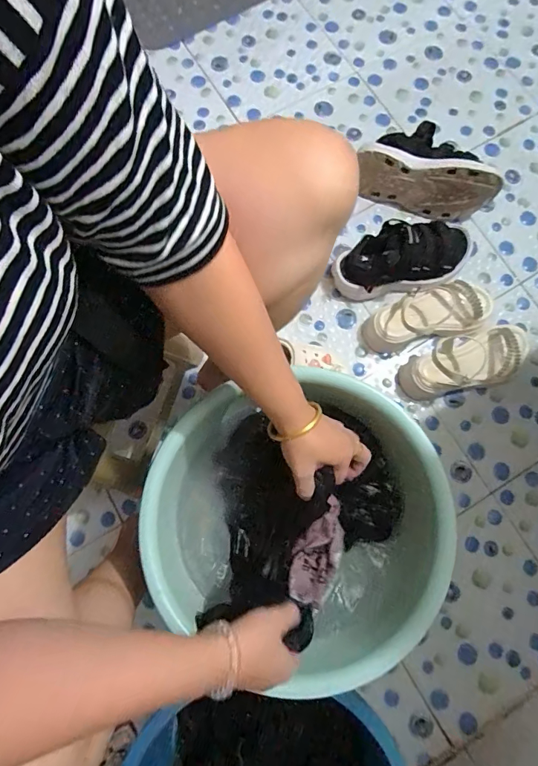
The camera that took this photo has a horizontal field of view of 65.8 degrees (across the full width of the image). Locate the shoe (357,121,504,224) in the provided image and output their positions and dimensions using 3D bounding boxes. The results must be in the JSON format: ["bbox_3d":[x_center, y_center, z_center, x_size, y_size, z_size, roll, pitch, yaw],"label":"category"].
[{"bbox_3d":[0.319,-0.431,0.844,0.275,0.124,0.142,21,78,4],"label":"shoe"}]

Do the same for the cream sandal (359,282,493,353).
[{"bbox_3d":[0.307,-0.136,0.792,0.256,0.091,0.107,-13,77,-3],"label":"cream sandal"}]

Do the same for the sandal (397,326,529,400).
[{"bbox_3d":[0.366,-0.044,0.761,0.254,0.100,0.102,-13,77,-3],"label":"sandal"}]

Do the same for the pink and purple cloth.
[{"bbox_3d":[0.060,0.191,0.482,0.056,0.050,0.113,18,77,4],"label":"pink and purple cloth"}]

